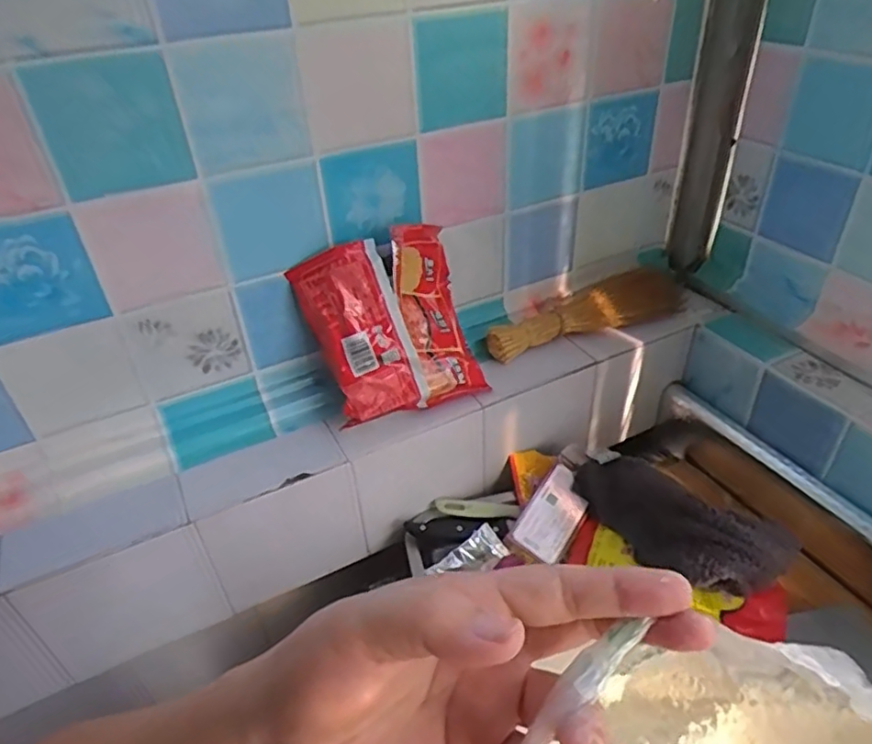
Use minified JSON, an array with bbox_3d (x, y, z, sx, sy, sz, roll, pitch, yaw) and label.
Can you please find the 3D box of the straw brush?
[{"bbox_3d":[0.176,-0.071,0.740,0.266,0.046,0.071,-18,37,-18],"label":"straw brush"}]

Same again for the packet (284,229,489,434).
[{"bbox_3d":[-0.042,-0.043,0.614,0.147,0.177,0.039,-21,12,-21],"label":"packet"}]

